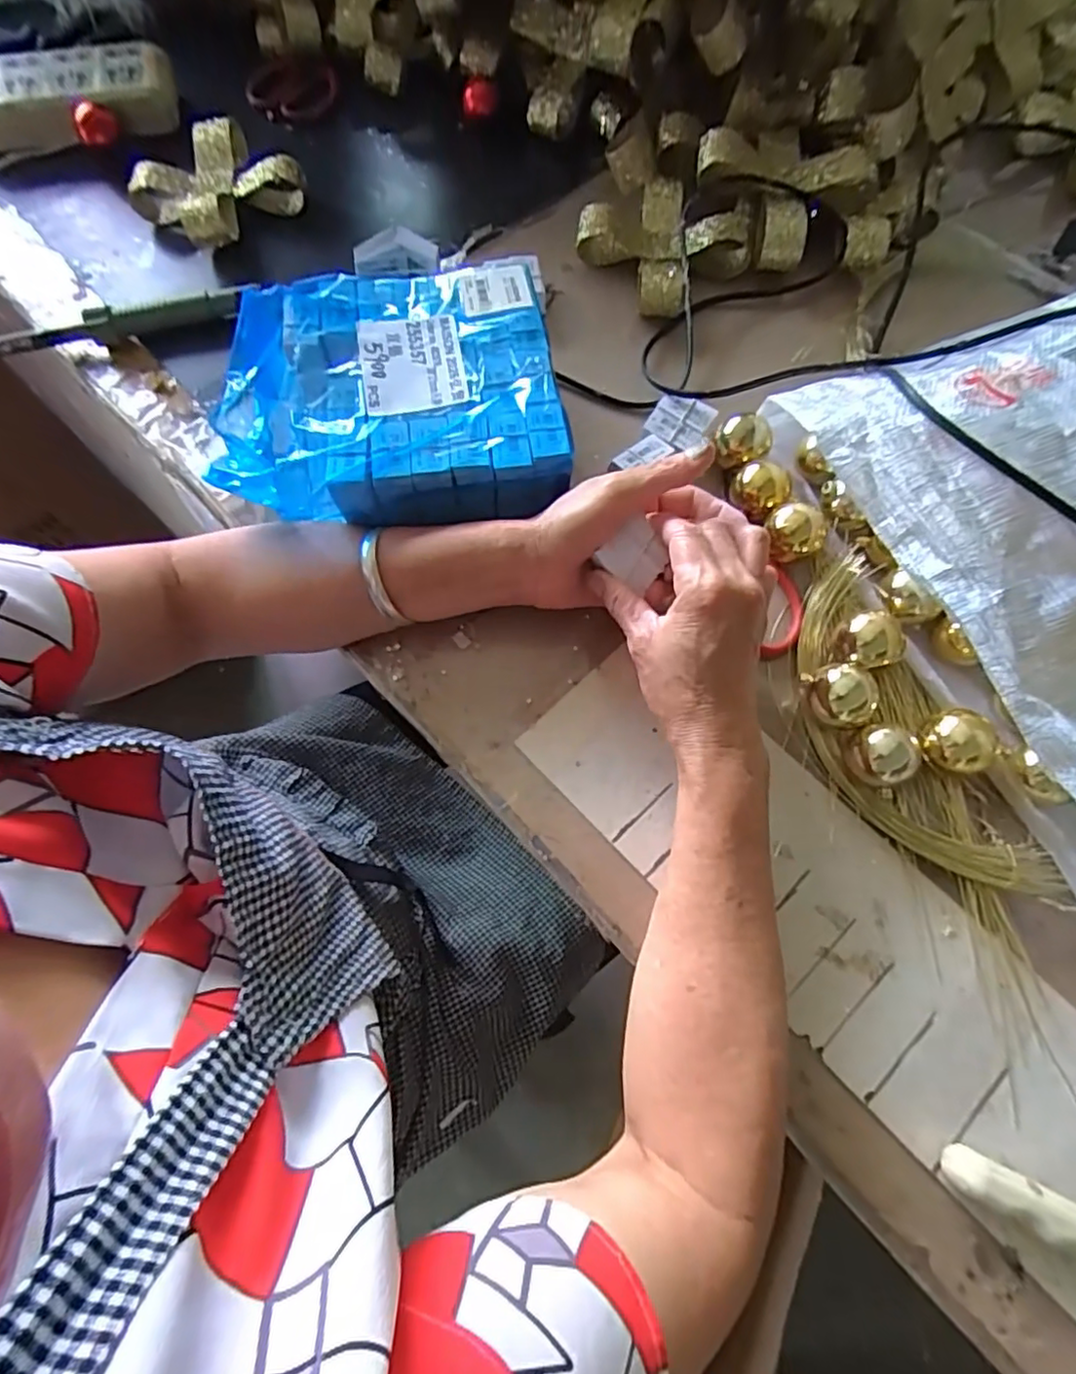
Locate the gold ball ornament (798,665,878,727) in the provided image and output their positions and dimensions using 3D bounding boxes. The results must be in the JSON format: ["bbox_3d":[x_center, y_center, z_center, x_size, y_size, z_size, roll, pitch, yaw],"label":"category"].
[{"bbox_3d":[0.174,0.009,0.360,0.036,0.037,0.033,-7,71,-1],"label":"gold ball ornament"}]

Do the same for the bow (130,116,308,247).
[{"bbox_3d":[-0.261,-0.408,0.507,0.107,0.036,0.108,41,77,13],"label":"bow"}]

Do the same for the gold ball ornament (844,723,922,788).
[{"bbox_3d":[0.193,0.040,0.349,0.030,0.030,0.032,0,71,1],"label":"gold ball ornament"}]

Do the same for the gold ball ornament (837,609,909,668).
[{"bbox_3d":[0.198,-0.025,0.367,0.037,0.032,0.030,-6,71,-1],"label":"gold ball ornament"}]

